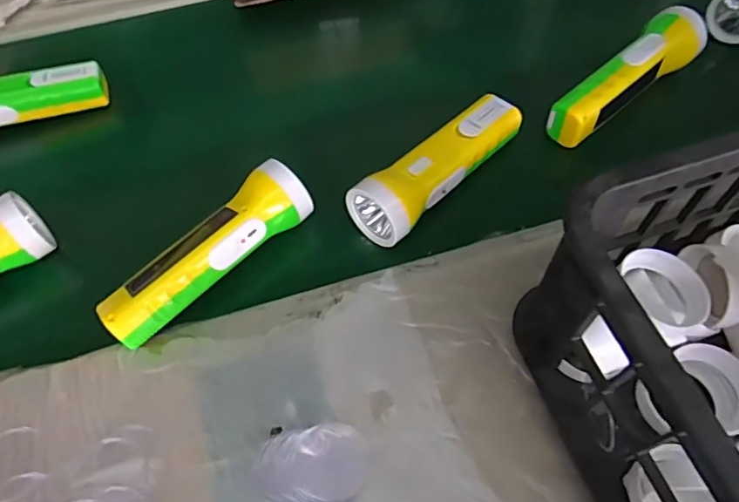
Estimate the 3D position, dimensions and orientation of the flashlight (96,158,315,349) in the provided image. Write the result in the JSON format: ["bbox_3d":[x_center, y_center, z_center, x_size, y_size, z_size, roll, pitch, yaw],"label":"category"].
[{"bbox_3d":[-0.118,-0.001,0.386,0.165,0.040,0.044,-40,66,-20],"label":"flashlight"}]

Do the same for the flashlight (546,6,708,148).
[{"bbox_3d":[0.227,-0.151,0.461,0.166,0.044,0.044,-38,65,-18],"label":"flashlight"}]

